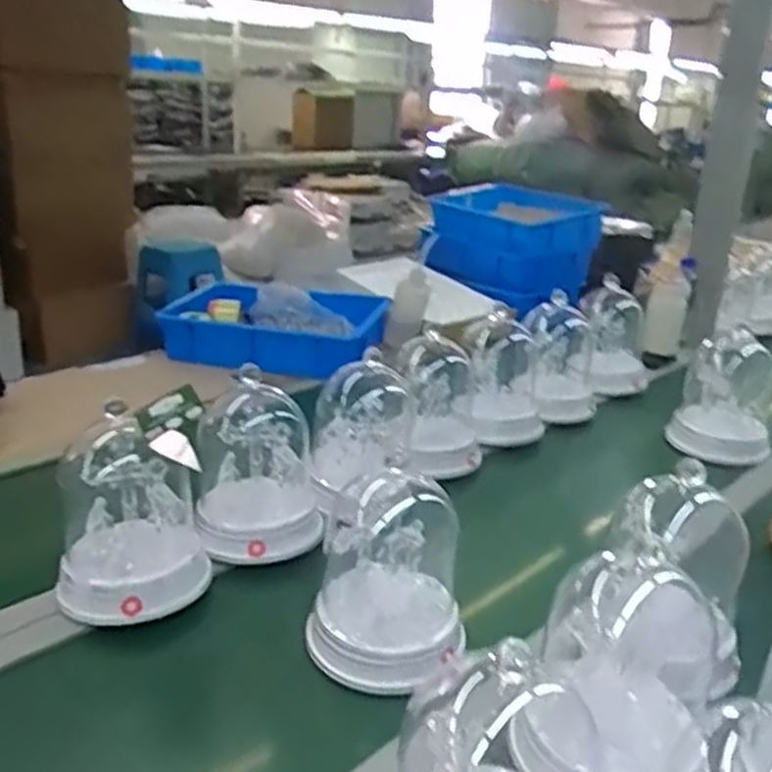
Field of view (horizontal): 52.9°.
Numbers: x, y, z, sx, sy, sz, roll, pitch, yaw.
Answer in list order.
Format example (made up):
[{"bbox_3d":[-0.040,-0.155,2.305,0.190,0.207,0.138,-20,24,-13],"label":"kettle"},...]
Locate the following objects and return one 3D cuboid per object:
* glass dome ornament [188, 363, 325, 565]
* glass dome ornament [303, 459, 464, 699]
[{"bbox_3d":[-0.150,0.083,0.903,0.144,0.192,0.144,-3,22,-15],"label":"glass dome ornament"},{"bbox_3d":[0.003,0.179,0.738,0.131,0.190,0.121,3,21,-1],"label":"glass dome ornament"}]

